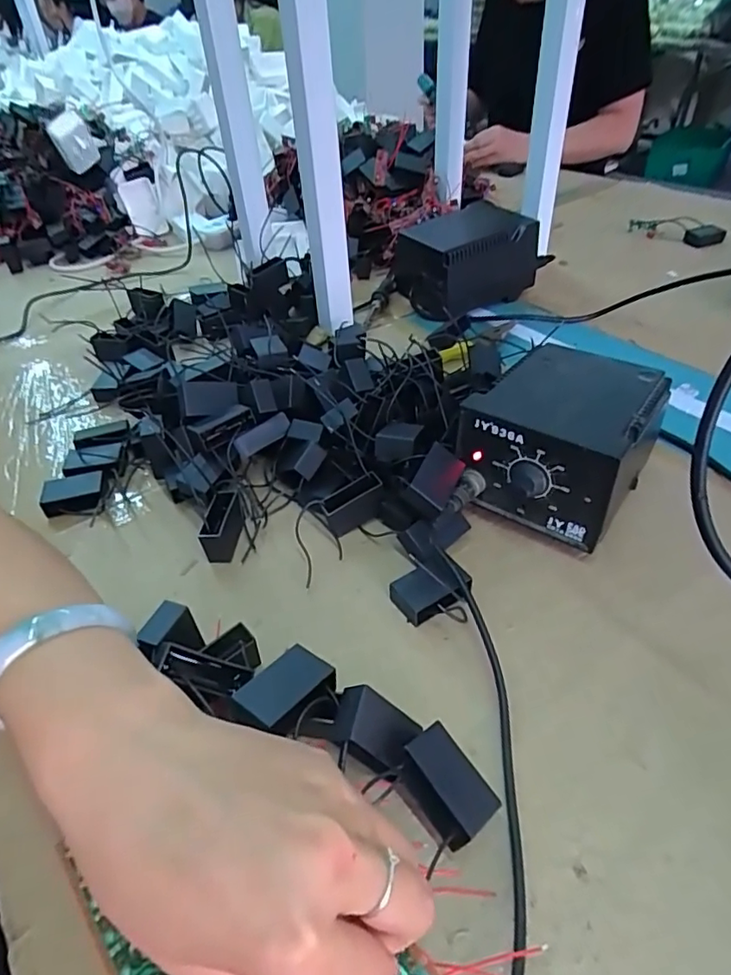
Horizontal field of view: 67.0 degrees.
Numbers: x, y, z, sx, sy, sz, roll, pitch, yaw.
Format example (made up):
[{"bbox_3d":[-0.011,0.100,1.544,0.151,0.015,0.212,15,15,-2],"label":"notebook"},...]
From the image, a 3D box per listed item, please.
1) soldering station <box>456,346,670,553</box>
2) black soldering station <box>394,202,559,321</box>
[{"bbox_3d":[0.152,-0.039,0.423,0.113,0.092,0.147,26,50,30],"label":"soldering station"},{"bbox_3d":[0.134,-0.293,0.701,0.168,0.087,0.116,-21,44,-17],"label":"black soldering station"}]

